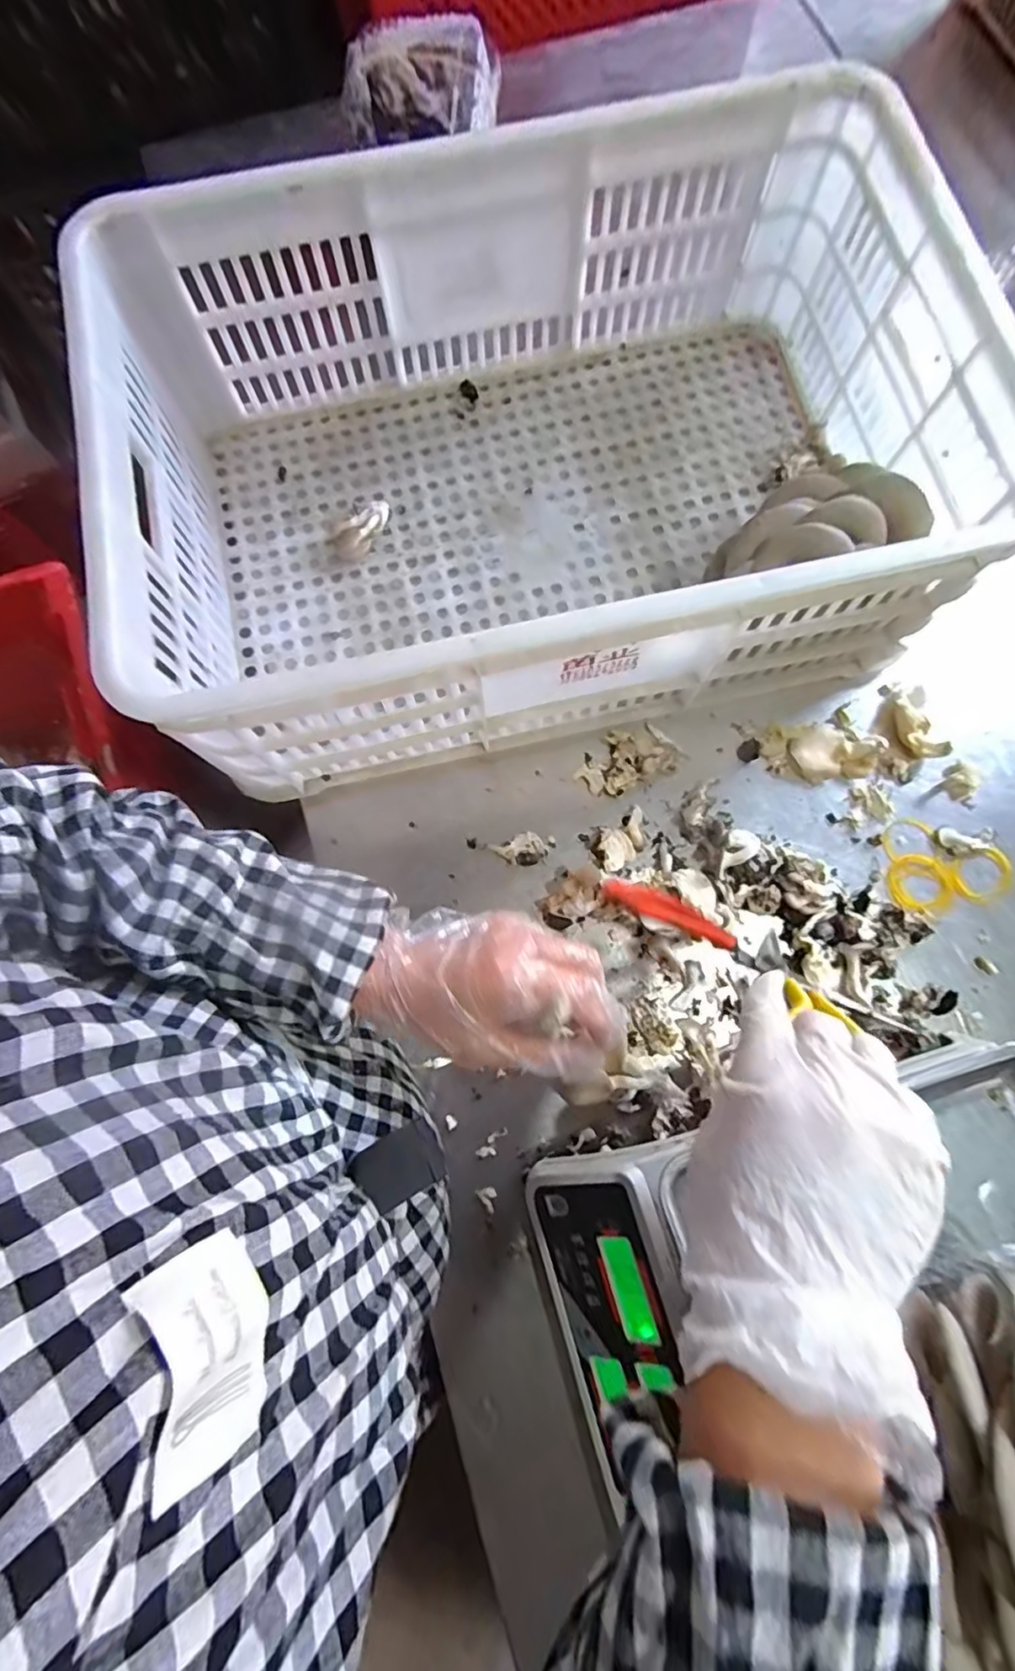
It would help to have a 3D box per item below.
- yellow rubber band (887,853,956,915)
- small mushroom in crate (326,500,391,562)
[{"bbox_3d":[0.333,0.041,0.478,0.049,0.005,0.051,0,79,0],"label":"yellow rubber band"},{"bbox_3d":[-0.132,-0.276,0.539,0.060,0.025,0.038,-26,80,-5],"label":"small mushroom in crate"}]

